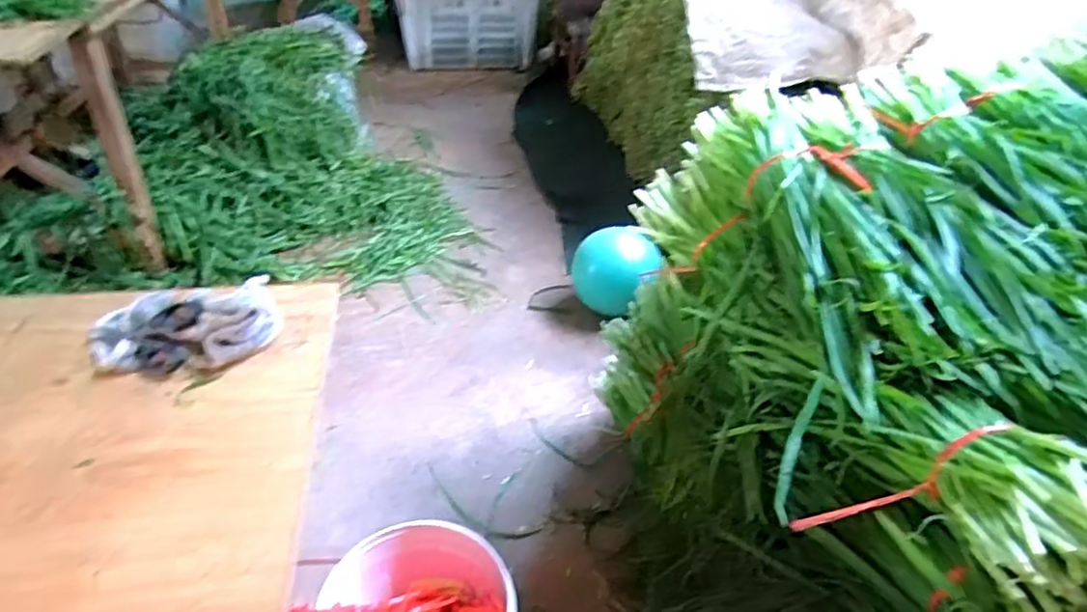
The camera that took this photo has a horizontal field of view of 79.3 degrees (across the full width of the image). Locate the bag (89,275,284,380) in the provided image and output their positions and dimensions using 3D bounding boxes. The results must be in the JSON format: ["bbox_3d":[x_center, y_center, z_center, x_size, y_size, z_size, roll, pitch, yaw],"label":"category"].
[{"bbox_3d":[-0.364,0.013,0.663,0.180,0.046,0.136,-10,38,-17],"label":"bag"}]

